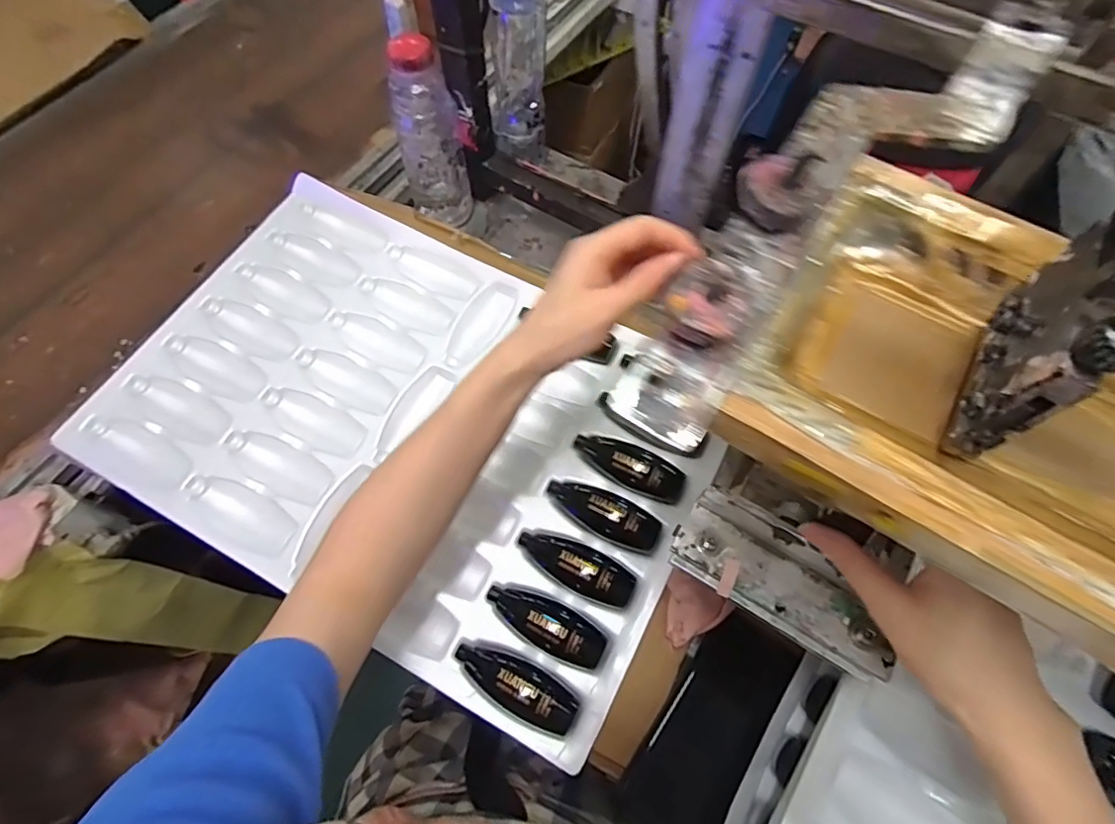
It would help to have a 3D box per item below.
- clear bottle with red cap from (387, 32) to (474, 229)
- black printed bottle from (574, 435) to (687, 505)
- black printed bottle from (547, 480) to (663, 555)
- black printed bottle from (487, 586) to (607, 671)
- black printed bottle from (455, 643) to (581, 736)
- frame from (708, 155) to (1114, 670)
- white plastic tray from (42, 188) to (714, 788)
[{"bbox_3d":[-0.131,-0.285,0.568,0.063,0.170,0.059,-3,66,-2],"label":"clear bottle with red cap"},{"bbox_3d":[0.066,0.045,0.492,0.102,0.019,0.039,26,68,26],"label":"black printed bottle"},{"bbox_3d":[0.040,0.091,0.494,0.102,0.033,0.039,24,68,10],"label":"black printed bottle"},{"bbox_3d":[-0.010,0.166,0.434,0.098,0.022,0.037,24,68,9],"label":"black printed bottle"},{"bbox_3d":[-0.032,0.205,0.418,0.100,0.024,0.036,28,69,11],"label":"black printed bottle"},{"bbox_3d":[0.197,0.002,0.221,0.228,0.030,0.170,31,69,12],"label":"frame"},{"bbox_3d":[-0.137,-0.001,0.520,0.536,0.041,0.366,27,68,11],"label":"white plastic tray"}]

